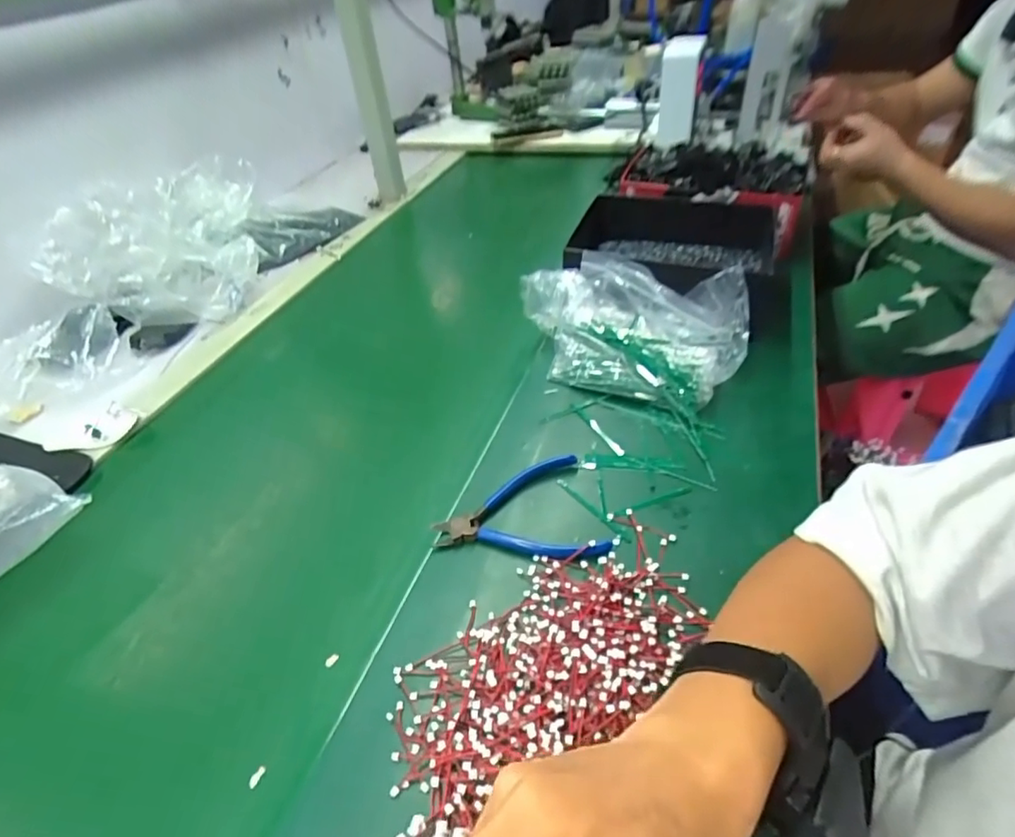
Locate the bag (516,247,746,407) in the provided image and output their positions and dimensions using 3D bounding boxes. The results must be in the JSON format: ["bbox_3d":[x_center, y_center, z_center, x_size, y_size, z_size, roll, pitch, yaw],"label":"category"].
[{"bbox_3d":[0.130,-0.099,0.592,0.237,0.104,0.144,4,43,9],"label":"bag"}]

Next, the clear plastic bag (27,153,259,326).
[{"bbox_3d":[-0.509,-0.263,0.829,0.258,0.109,0.293,-13,43,-9],"label":"clear plastic bag"}]

